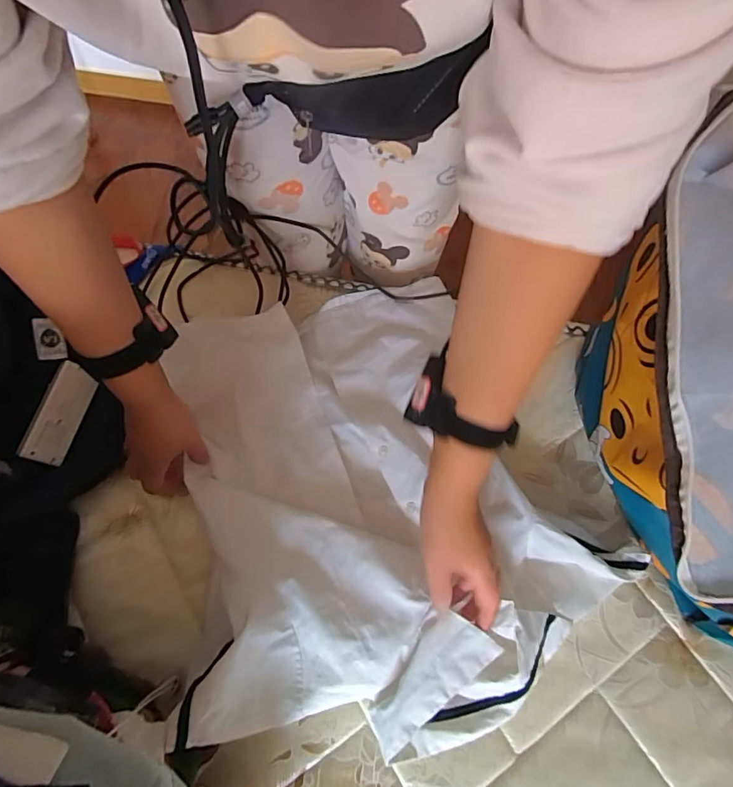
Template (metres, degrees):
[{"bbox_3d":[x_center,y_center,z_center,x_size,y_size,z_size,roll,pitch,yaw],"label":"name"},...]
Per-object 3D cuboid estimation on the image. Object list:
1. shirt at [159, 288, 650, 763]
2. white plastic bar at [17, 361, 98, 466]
[{"bbox_3d":[-0.001,0.088,0.524,0.406,0.064,0.501,-15,66,-7],"label":"shirt"},{"bbox_3d":[-0.371,0.026,0.575,0.011,0.047,0.115,-5,65,44],"label":"white plastic bar"}]

